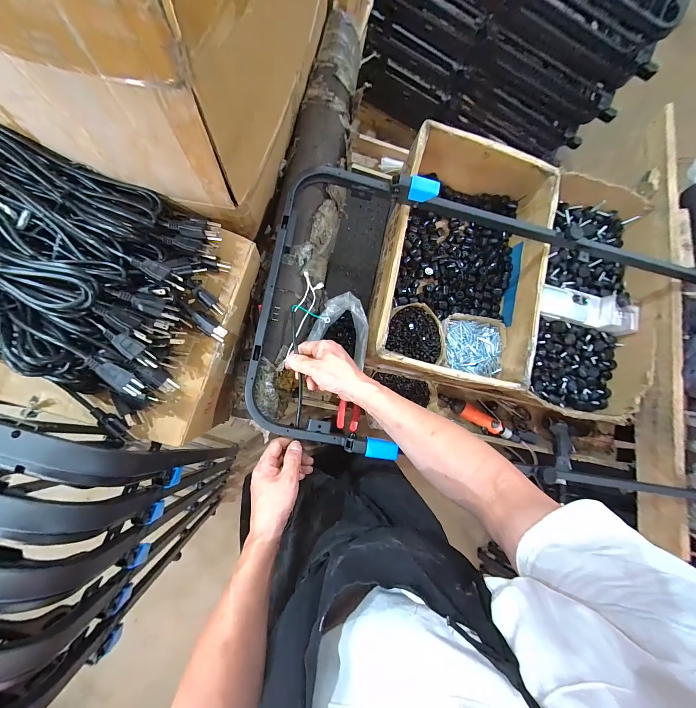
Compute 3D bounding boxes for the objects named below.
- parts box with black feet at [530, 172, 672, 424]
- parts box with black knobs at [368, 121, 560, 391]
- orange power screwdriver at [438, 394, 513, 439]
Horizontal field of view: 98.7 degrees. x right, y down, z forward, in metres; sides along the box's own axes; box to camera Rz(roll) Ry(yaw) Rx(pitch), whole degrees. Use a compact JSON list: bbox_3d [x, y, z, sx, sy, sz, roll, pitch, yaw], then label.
[{"bbox_3d":[0.641,-0.135,0.776,0.278,0.136,0.602,10,84,-8],"label":"parts box with black feet"},{"bbox_3d":[0.260,-0.213,0.714,0.351,0.175,0.537,14,84,-7],"label":"parts box with black knobs"},{"bbox_3d":[0.345,0.169,0.816,0.213,0.046,0.046,33,82,-5],"label":"orange power screwdriver"}]

